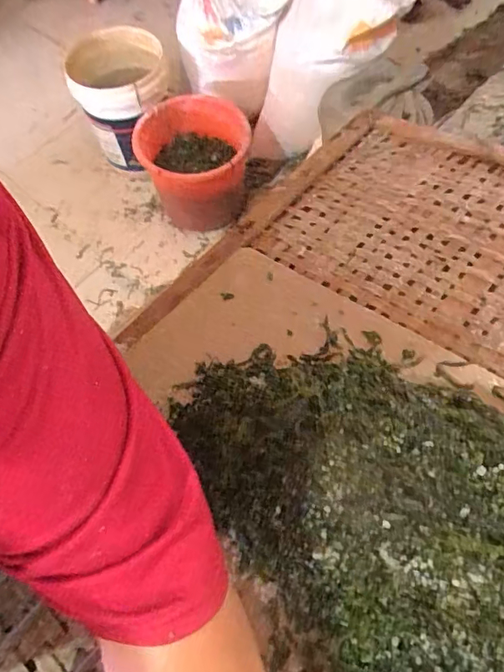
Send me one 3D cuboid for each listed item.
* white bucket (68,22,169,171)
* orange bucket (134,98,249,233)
[{"bbox_3d":[-0.402,-0.738,1.553,0.275,0.364,0.278,-1,64,2],"label":"white bucket"},{"bbox_3d":[-0.186,-0.526,1.517,0.328,0.267,0.321,-1,64,2],"label":"orange bucket"}]

